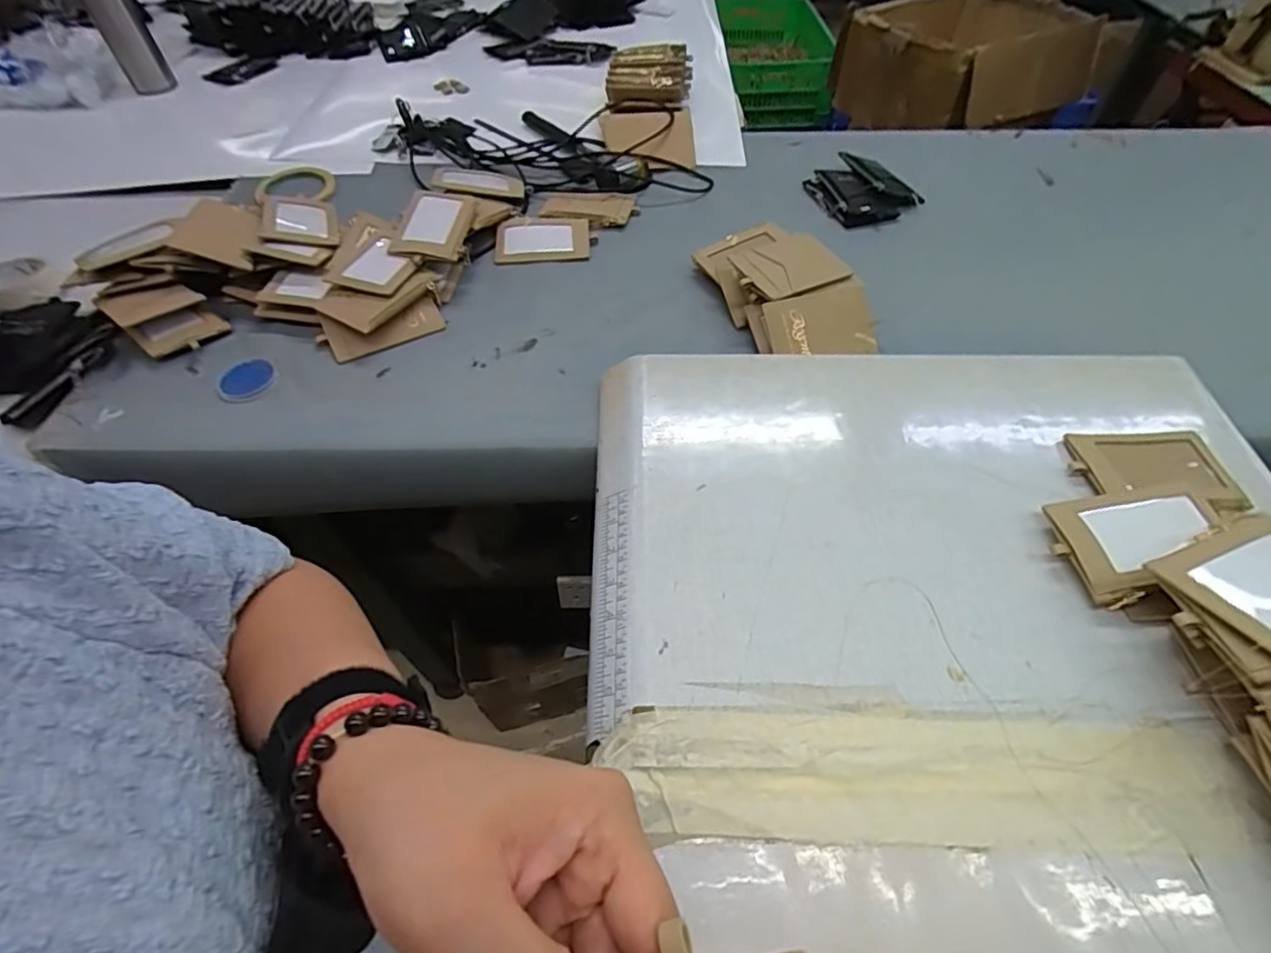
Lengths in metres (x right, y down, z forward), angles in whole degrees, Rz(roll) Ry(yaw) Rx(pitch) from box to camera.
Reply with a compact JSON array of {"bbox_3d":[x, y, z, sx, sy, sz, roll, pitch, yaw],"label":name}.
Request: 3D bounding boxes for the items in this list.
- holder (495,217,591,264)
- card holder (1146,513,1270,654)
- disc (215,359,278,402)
[{"bbox_3d":[-0.112,-0.285,0.711,0.110,0.013,0.076,-3,54,-2],"label":"holder"},{"bbox_3d":[0.369,0.059,0.343,0.099,0.007,0.073,-21,43,-10],"label":"card holder"},{"bbox_3d":[-0.367,-0.091,0.559,0.050,0.011,0.046,0,54,0],"label":"disc"}]

